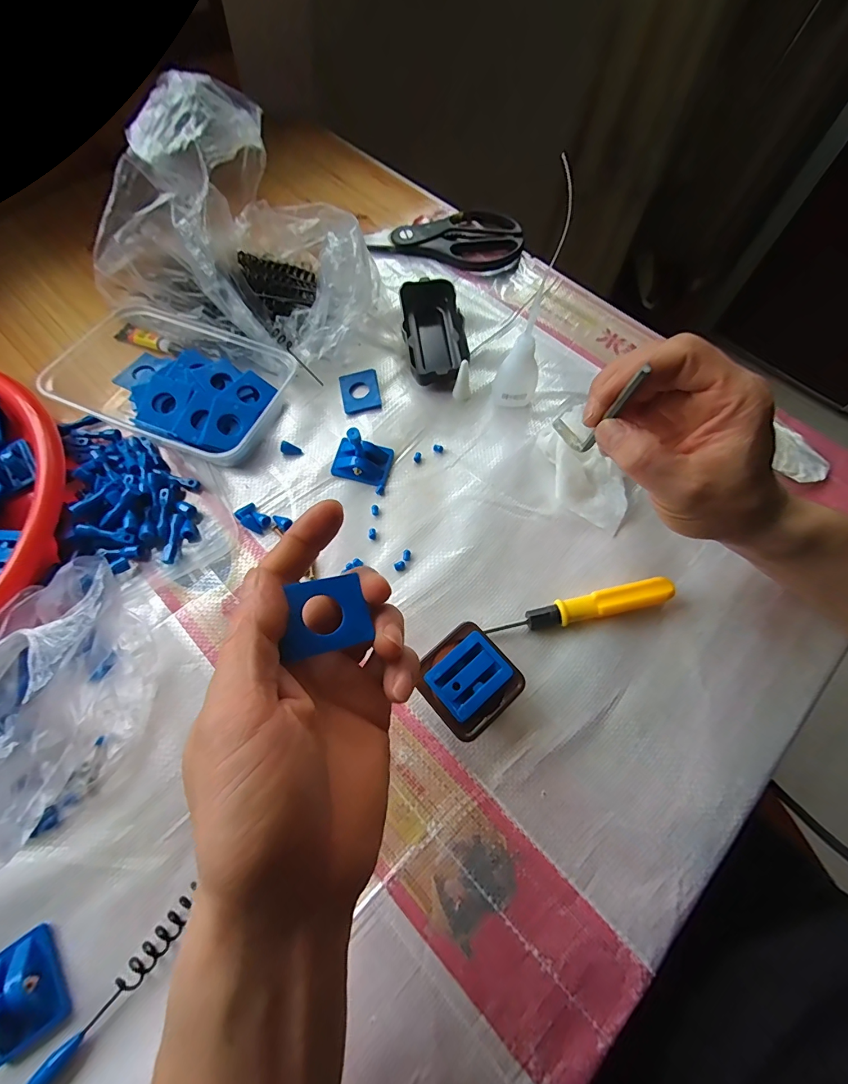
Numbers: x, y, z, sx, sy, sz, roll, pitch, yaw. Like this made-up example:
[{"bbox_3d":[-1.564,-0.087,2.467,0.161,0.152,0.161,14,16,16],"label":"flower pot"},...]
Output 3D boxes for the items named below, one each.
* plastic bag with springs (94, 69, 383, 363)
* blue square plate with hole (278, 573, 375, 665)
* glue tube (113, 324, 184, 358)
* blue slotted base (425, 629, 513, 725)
[{"bbox_3d":[-0.139,-0.247,0.350,0.205,0.129,0.164,28,69,11],"label":"plastic bag with springs"},{"bbox_3d":[-0.043,0.031,0.186,0.038,0.004,0.032,-11,72,-31],"label":"blue square plate with hole"},{"bbox_3d":[-0.250,-0.183,0.387,0.071,0.009,0.016,26,69,10],"label":"glue tube"},{"bbox_3d":[0.027,0.081,0.260,0.044,0.004,0.035,-38,72,-15],"label":"blue slotted base"}]

